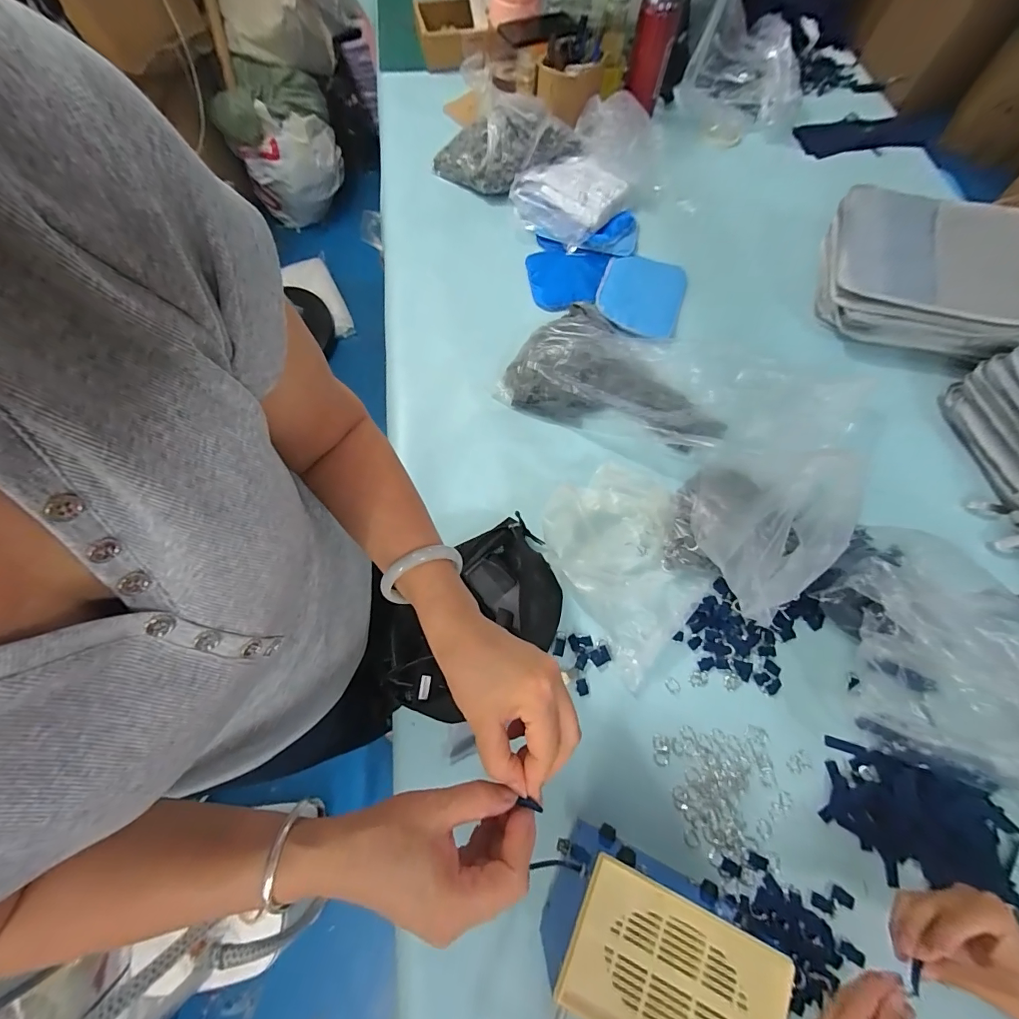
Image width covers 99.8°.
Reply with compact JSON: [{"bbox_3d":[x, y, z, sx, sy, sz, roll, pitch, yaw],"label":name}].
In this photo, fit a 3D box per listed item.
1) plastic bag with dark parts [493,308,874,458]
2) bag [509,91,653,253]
[{"bbox_3d":[0.263,-0.192,0.685,0.531,0.070,0.212,18,70,6],"label":"plastic bag with dark parts"},{"bbox_3d":[0.148,-0.680,0.857,0.185,0.102,0.336,31,72,10],"label":"bag"}]

